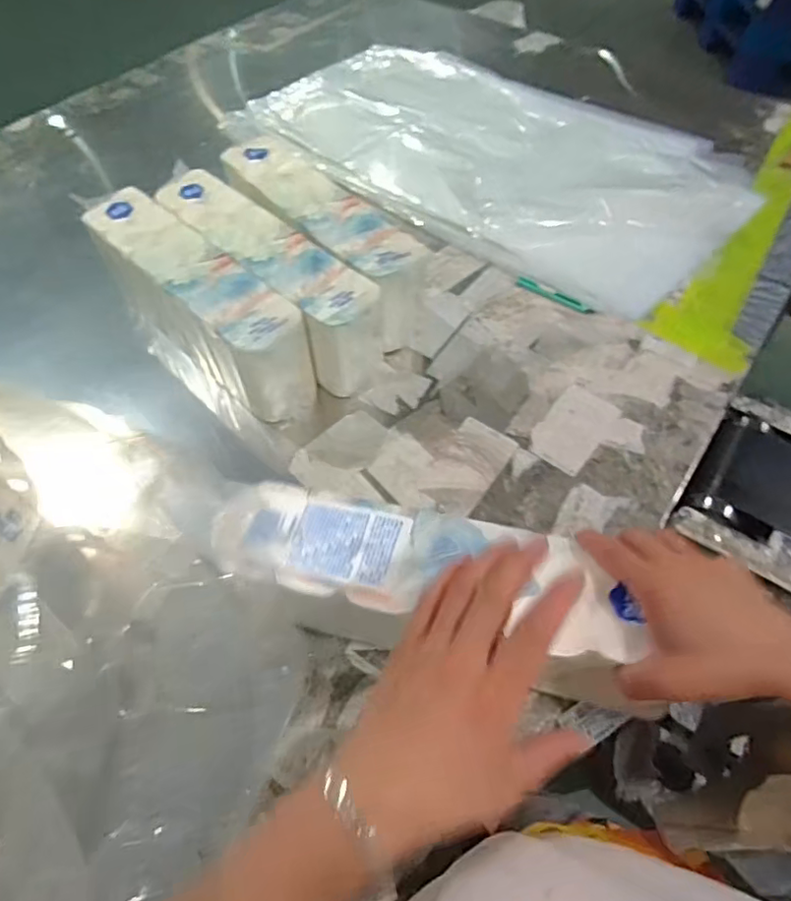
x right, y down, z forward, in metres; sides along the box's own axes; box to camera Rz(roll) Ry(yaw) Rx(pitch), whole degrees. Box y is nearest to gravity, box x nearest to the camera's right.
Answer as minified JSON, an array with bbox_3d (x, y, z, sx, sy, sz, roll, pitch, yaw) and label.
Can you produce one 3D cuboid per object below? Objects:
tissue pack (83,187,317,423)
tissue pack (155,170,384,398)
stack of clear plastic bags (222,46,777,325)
[{"bbox_3d":[-0.266,-0.199,0.770,0.379,0.137,0.094,39,65,23],"label":"tissue pack"},{"bbox_3d":[-0.172,-0.235,0.785,0.389,0.136,0.095,39,65,23],"label":"tissue pack"},{"bbox_3d":[0.189,-0.565,1.070,0.953,0.044,0.513,31,62,19],"label":"stack of clear plastic bags"}]

